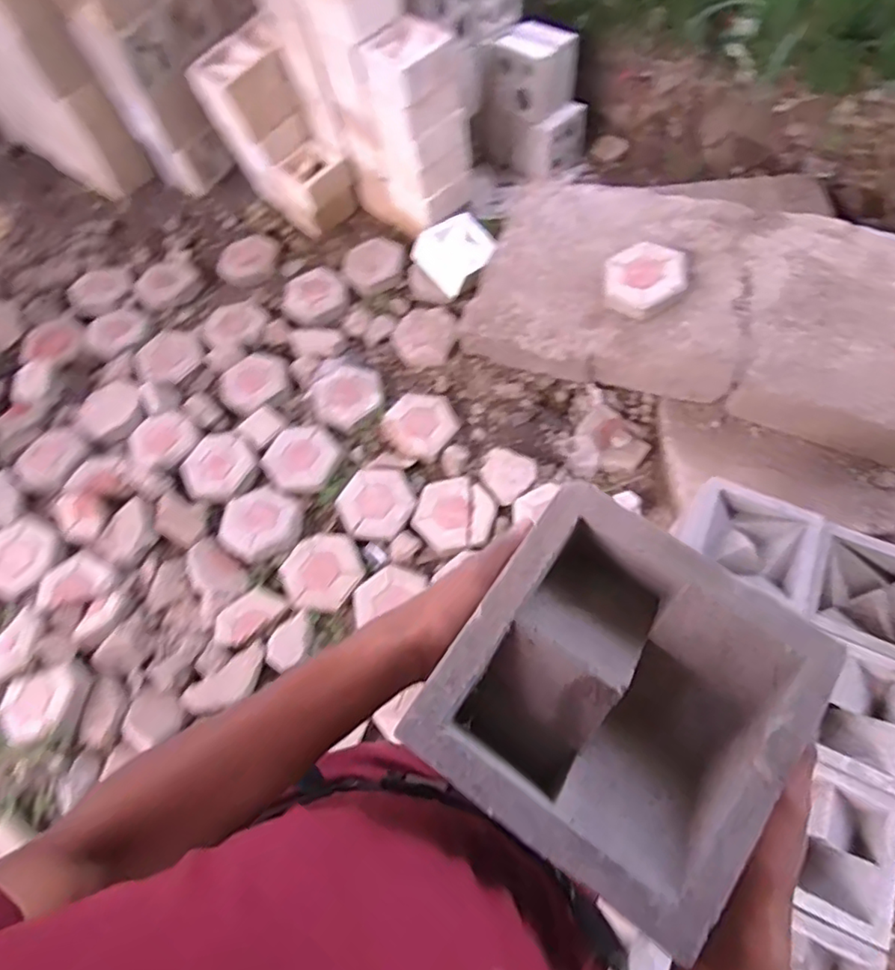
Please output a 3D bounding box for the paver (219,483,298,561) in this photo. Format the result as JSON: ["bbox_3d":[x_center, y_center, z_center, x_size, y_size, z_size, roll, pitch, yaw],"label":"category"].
[{"bbox_3d":[-0.507,0.109,1.593,0.218,0.051,0.208,31,70,18],"label":"paver"}]

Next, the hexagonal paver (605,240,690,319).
[{"bbox_3d":[0.516,-0.538,1.545,0.210,0.050,0.189,27,103,17],"label":"hexagonal paver"}]

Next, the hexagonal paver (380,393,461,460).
[{"bbox_3d":[-0.079,-0.182,1.719,0.228,0.047,0.220,28,69,17],"label":"hexagonal paver"}]

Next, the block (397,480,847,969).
[{"bbox_3d":[0.105,0.132,0.369,0.189,0.073,0.194,32,71,17],"label":"block"}]

